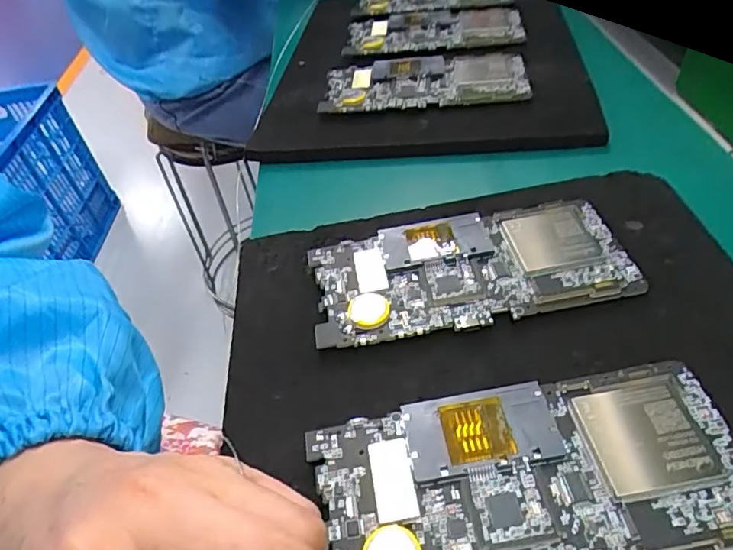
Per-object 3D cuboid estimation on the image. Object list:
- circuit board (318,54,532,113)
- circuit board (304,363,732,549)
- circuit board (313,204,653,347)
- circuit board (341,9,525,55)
[{"bbox_3d":[0.041,-0.146,0.405,0.151,0.015,0.066,1,46,8],"label":"circuit board"},{"bbox_3d":[0.058,0.073,0.191,0.151,0.007,0.070,-8,45,-1],"label":"circuit board"},{"bbox_3d":[0.048,-0.005,0.266,0.149,0.007,0.070,-10,45,-3],"label":"circuit board"},{"bbox_3d":[0.054,-0.211,0.463,0.153,0.012,0.075,4,46,11],"label":"circuit board"}]

